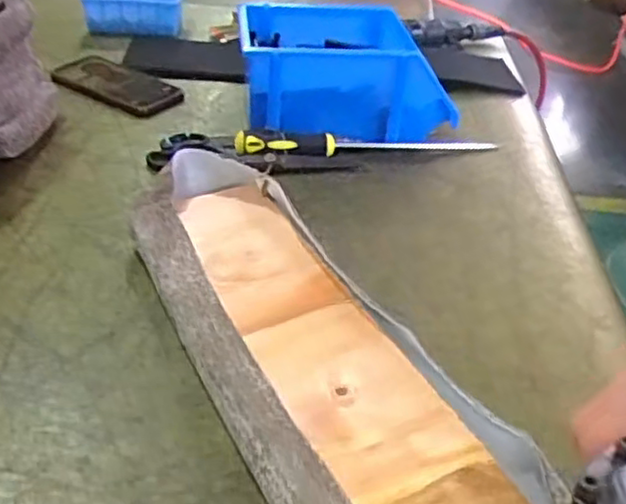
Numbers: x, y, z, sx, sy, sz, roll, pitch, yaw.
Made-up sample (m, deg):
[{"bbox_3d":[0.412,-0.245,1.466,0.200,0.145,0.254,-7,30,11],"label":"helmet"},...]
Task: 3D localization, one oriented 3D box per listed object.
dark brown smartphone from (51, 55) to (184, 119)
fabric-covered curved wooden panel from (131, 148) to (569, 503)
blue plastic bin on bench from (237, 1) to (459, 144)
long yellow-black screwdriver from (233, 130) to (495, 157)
[{"bbox_3d":[-0.240,-0.206,0.861,0.163,0.011,0.085,23,41,19],"label":"dark brown smartphone"},{"bbox_3d":[0.031,0.104,0.452,0.147,0.042,0.556,-15,44,-25],"label":"fabric-covered curved wooden panel"},{"bbox_3d":[0.032,-0.202,0.809,0.229,0.108,0.151,-3,40,-13],"label":"blue plastic bin on bench"},{"bbox_3d":[0.063,-0.120,0.778,0.295,0.029,0.031,-3,40,-13],"label":"long yellow-black screwdriver"}]

